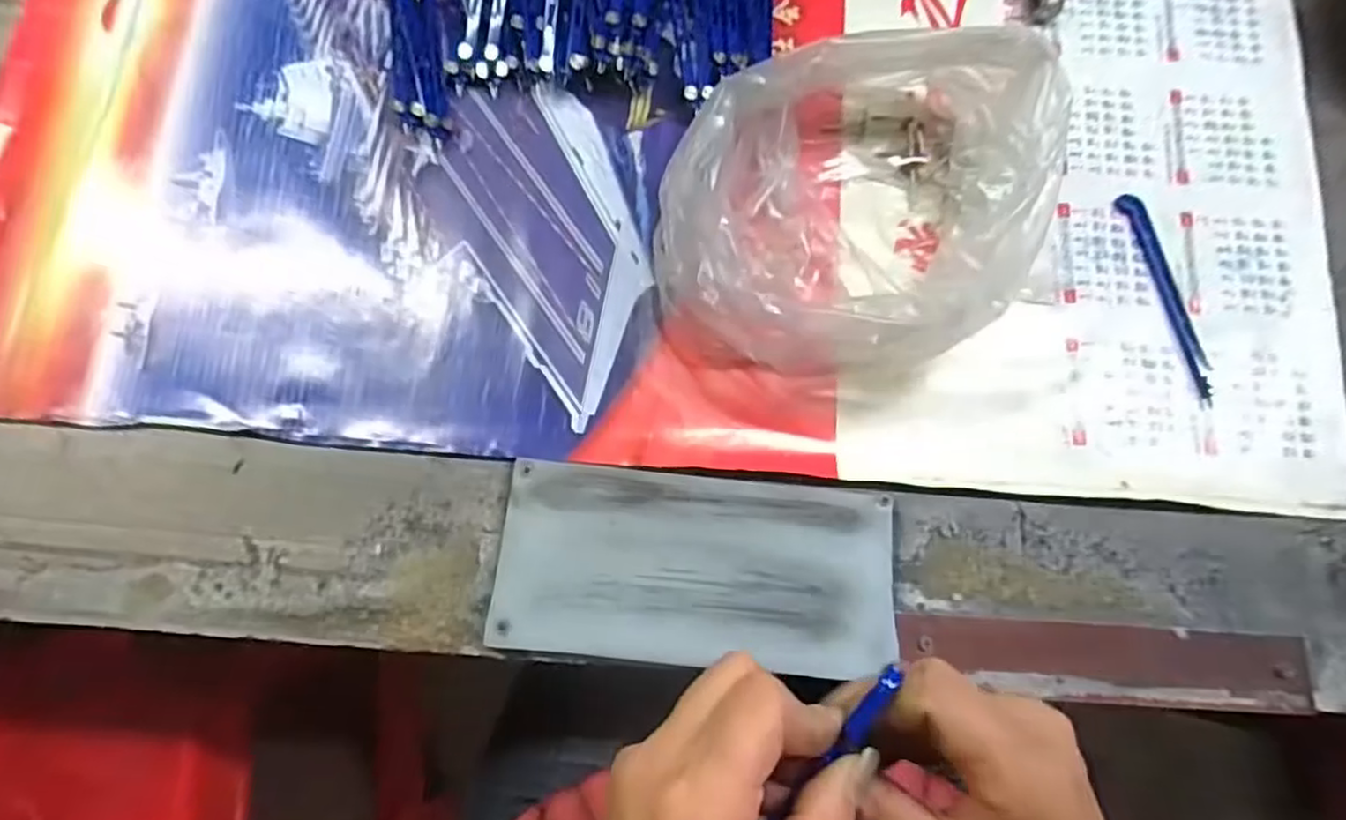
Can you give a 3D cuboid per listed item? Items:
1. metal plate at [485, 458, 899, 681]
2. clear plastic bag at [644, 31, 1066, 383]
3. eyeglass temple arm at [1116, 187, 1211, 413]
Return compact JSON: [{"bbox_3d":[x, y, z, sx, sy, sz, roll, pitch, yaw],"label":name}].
[{"bbox_3d":[0.012,0.079,0.356,0.195,0.009,0.092,5,78,0],"label":"metal plate"},{"bbox_3d":[0.102,-0.111,0.374,0.221,0.067,0.165,-35,80,-8],"label":"clear plastic bag"},{"bbox_3d":[0.279,-0.065,0.395,0.015,0.008,0.126,-13,78,-4],"label":"eyeglass temple arm"}]

